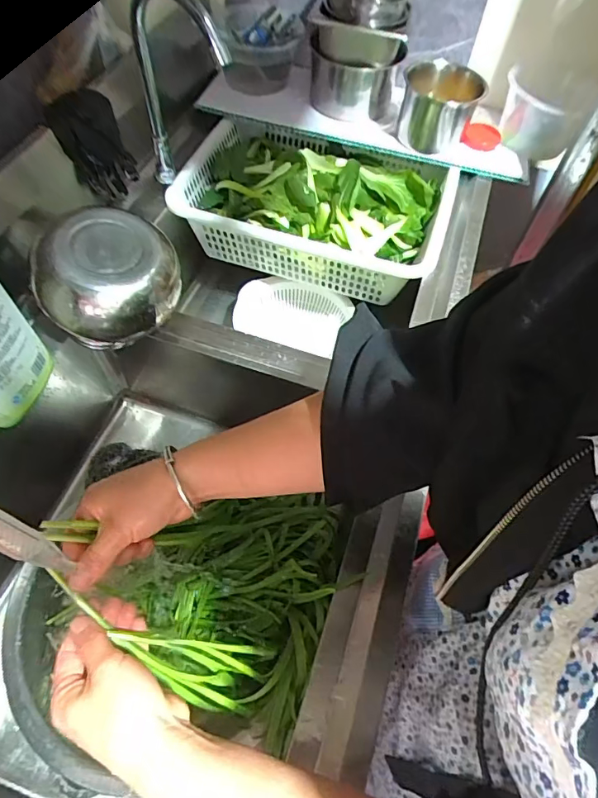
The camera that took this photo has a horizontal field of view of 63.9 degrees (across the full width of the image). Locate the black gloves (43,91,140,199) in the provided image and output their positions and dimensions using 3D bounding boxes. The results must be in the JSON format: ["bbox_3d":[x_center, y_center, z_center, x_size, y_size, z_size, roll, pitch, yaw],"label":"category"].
[{"bbox_3d":[-0.286,-0.352,0.677,0.019,0.141,0.095,27,61,26],"label":"black gloves"}]

